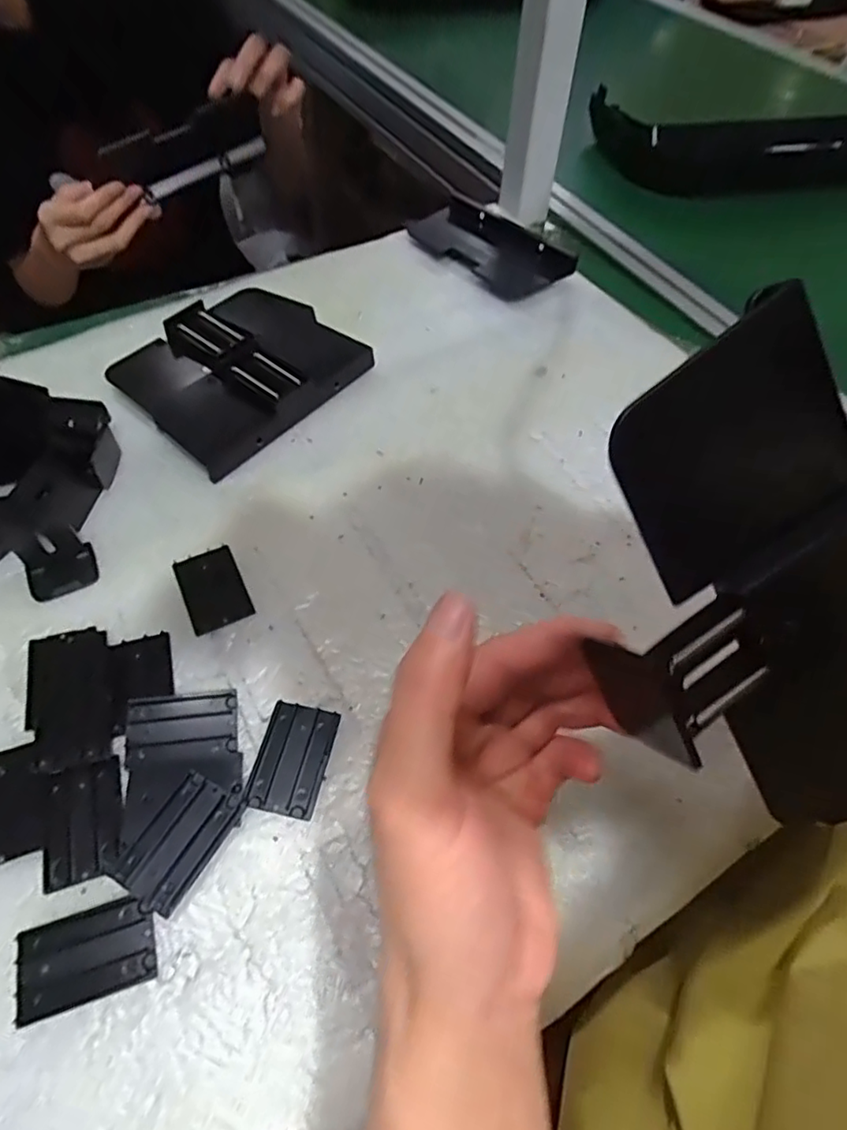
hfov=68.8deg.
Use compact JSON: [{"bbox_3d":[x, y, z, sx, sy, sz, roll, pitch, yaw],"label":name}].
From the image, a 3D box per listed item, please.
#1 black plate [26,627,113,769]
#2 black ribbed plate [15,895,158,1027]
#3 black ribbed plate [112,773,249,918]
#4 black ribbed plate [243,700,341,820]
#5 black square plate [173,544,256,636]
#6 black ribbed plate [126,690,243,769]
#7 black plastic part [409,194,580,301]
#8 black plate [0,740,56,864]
[{"bbox_3d":[-0.190,0.069,0.329,0.041,0.009,0.082,-15,54,-11],"label":"black plate"},{"bbox_3d":[-0.145,0.167,0.266,0.055,0.006,0.035,-14,57,-12],"label":"black ribbed plate"},{"bbox_3d":[-0.114,0.128,0.290,0.035,0.009,0.054,26,58,15],"label":"black ribbed plate"},{"bbox_3d":[-0.068,0.099,0.320,0.036,0.004,0.055,11,55,5],"label":"black ribbed plate"},{"bbox_3d":[-0.128,0.013,0.376,0.035,0.004,0.056,-22,59,-17],"label":"black square plate"},{"bbox_3d":[-0.126,0.084,0.324,0.056,0.007,0.038,-6,55,-6],"label":"black ribbed plate"},{"bbox_3d":[0.059,-0.312,0.595,0.074,0.028,0.171,-35,63,-24],"label":"black plastic part"},{"bbox_3d":[-0.200,0.115,0.298,0.041,0.007,0.054,-14,57,-12],"label":"black plate"}]

